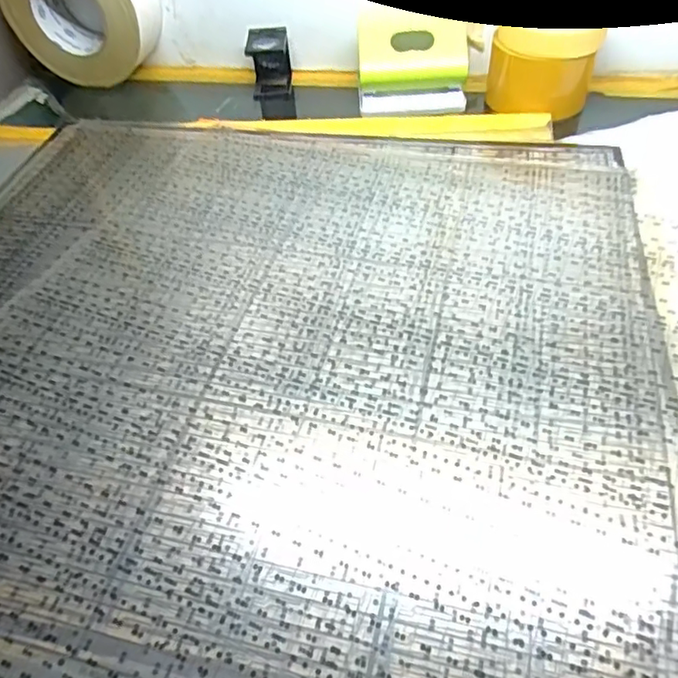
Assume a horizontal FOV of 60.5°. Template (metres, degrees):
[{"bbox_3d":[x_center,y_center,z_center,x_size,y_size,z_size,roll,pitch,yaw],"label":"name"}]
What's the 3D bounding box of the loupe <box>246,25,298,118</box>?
[{"bbox_3d":[-0.068,-0.268,0.599,0.039,0.087,0.034,-3,48,2],"label":"loupe"}]

